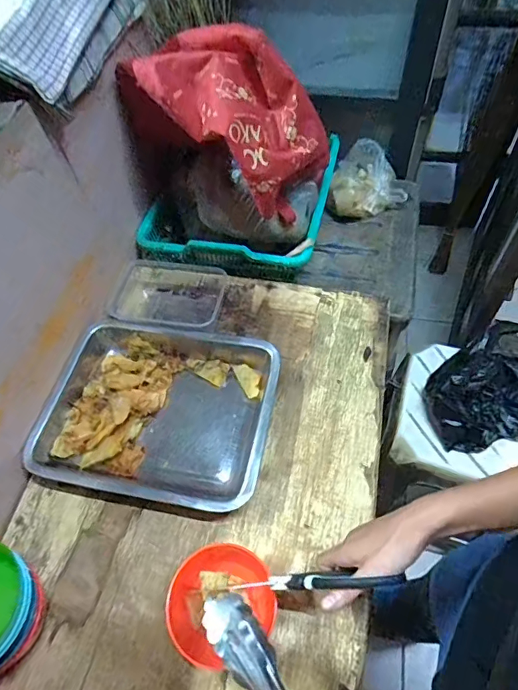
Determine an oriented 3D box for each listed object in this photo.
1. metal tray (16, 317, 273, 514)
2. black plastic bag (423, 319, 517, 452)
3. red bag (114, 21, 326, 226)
[{"bbox_3d":[-0.134,0.084,0.620,0.294,0.043,0.237,8,54,9],"label":"metal tray"},{"bbox_3d":[0.447,0.076,0.884,0.229,0.133,0.199,-6,55,0],"label":"black plastic bag"},{"bbox_3d":[-0.058,-0.332,0.682,0.280,0.211,0.166,24,61,19],"label":"red bag"}]

